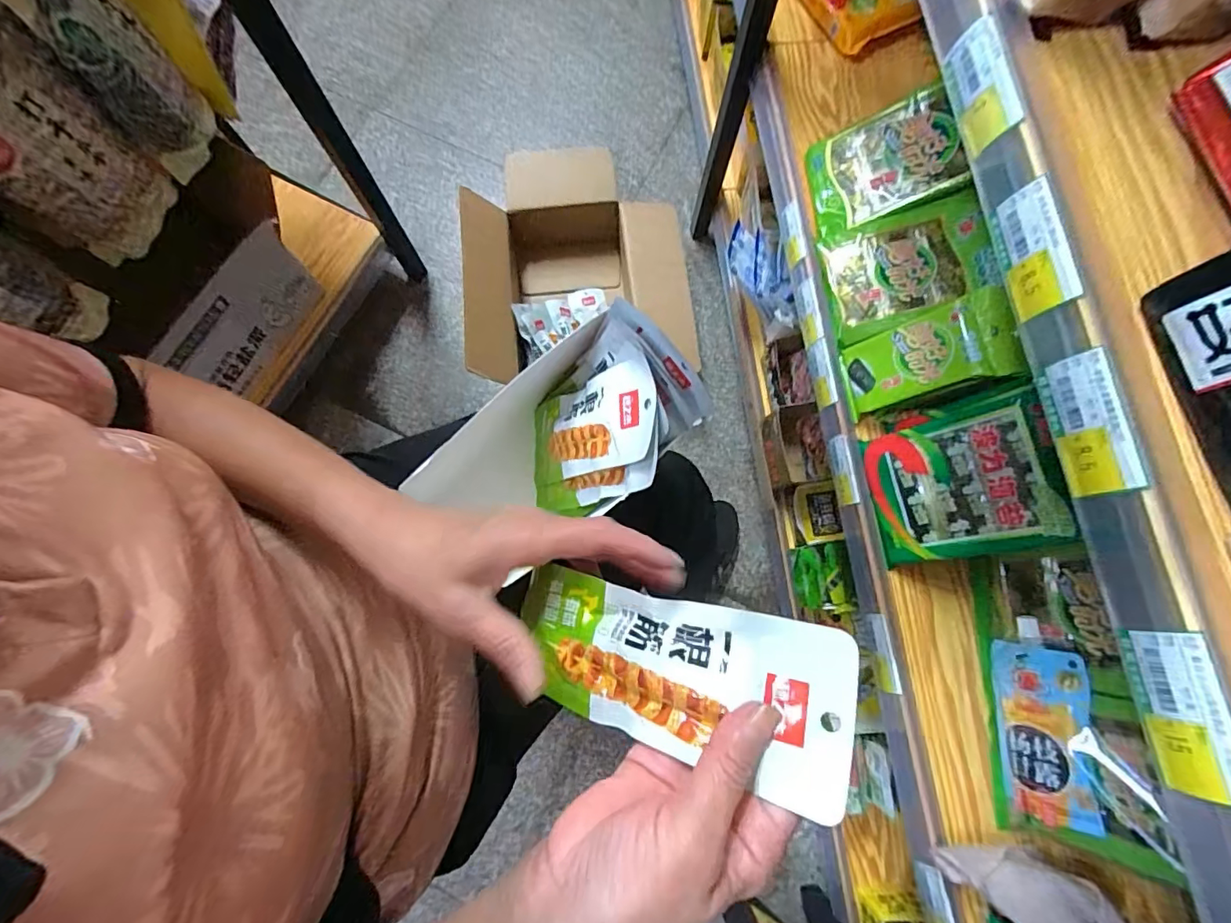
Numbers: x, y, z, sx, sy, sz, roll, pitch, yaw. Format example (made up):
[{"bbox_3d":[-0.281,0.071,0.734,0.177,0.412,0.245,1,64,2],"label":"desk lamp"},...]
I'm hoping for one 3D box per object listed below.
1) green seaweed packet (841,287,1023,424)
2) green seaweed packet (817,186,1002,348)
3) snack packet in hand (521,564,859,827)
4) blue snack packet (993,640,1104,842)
[{"bbox_3d":[0.317,-0.108,0.541,0.019,0.160,0.083,8,73,-40],"label":"green seaweed packet"},{"bbox_3d":[0.318,-0.216,0.579,0.160,0.022,0.134,-9,73,26],"label":"green seaweed packet"},{"bbox_3d":[0.023,0.100,0.251,0.164,0.015,0.070,6,75,30],"label":"snack packet in hand"},{"bbox_3d":[0.391,0.252,0.483,0.016,0.076,0.153,7,80,-25],"label":"blue snack packet"}]

